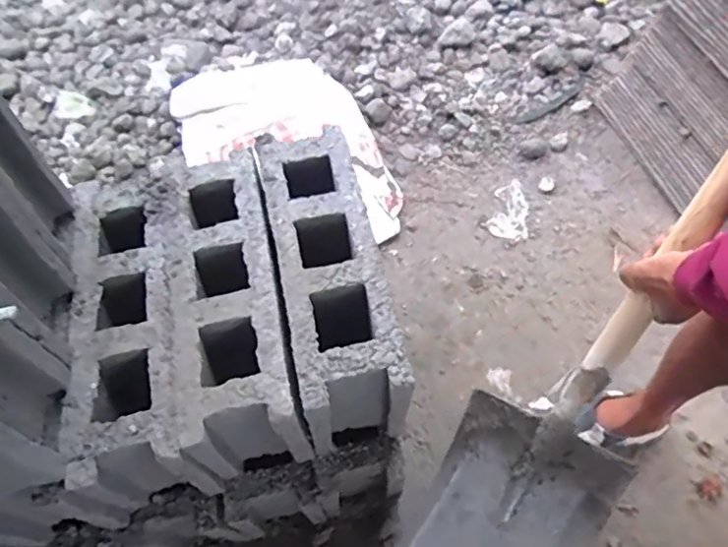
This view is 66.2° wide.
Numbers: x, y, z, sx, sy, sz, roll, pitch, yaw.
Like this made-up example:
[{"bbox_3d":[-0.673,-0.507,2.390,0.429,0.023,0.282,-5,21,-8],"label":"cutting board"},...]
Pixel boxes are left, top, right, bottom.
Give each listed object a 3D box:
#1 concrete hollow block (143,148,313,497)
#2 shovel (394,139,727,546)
[{"bbox_3d":[-0.179,0.062,0.742,0.145,0.198,0.390,-13,60,-4],"label":"concrete hollow block"},{"bbox_3d":[0.290,0.072,0.579,0.231,0.940,0.140,31,37,18],"label":"shovel"}]

